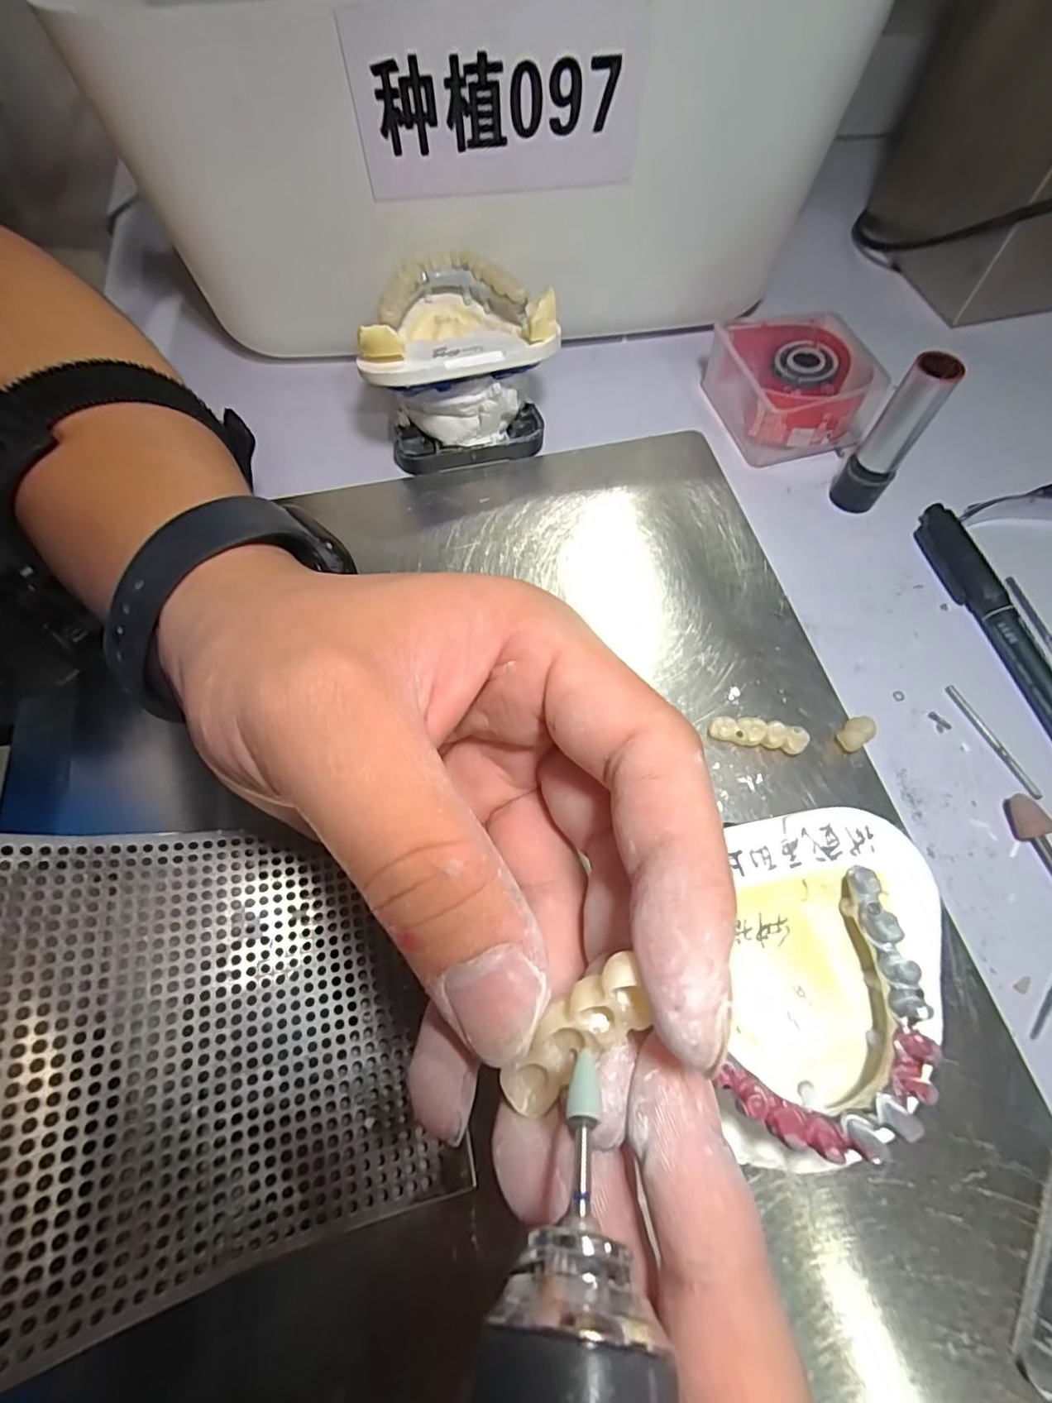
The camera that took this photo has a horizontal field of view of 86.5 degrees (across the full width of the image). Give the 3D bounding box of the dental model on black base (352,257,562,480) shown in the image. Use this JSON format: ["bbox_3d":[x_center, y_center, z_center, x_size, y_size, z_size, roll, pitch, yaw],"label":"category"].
[{"bbox_3d":[-0.028,-0.144,0.241,0.076,0.056,0.063,-12,66,-3],"label":"dental model on black base"}]

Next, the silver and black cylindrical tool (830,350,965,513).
[{"bbox_3d":[0.139,-0.099,0.214,0.018,0.061,0.014,35,72,16],"label":"silver and black cylindrical tool"}]

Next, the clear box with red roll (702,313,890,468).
[{"bbox_3d":[0.118,-0.142,0.251,0.053,0.029,0.060,-12,66,-3],"label":"clear box with red roll"}]

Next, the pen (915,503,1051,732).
[{"bbox_3d":[0.177,-0.015,0.200,0.012,0.009,0.138,-10,66,-2],"label":"pen"}]

